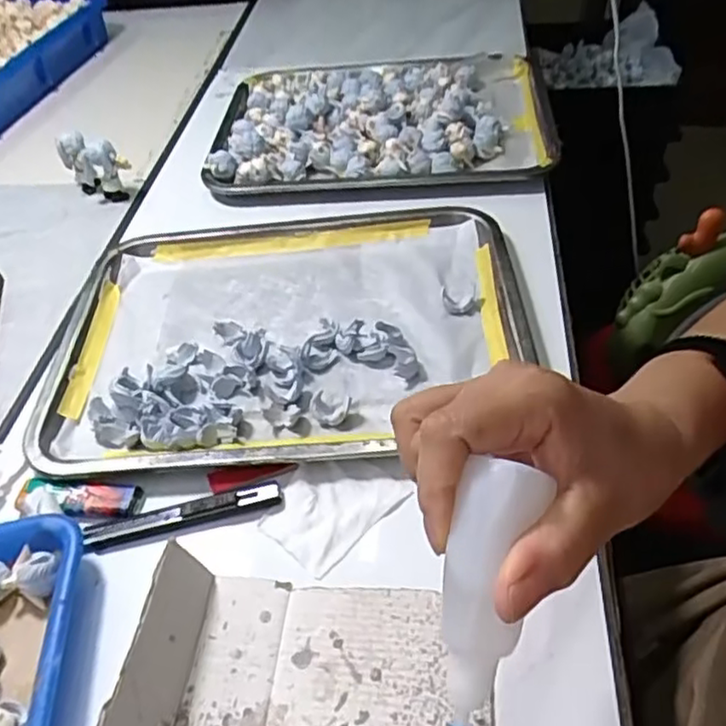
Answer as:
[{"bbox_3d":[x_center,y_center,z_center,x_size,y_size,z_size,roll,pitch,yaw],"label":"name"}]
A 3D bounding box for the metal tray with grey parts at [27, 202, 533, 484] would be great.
[{"bbox_3d":[-0.059,-0.030,0.514,0.343,0.030,0.247,-3,46,3],"label":"metal tray with grey parts"}]

